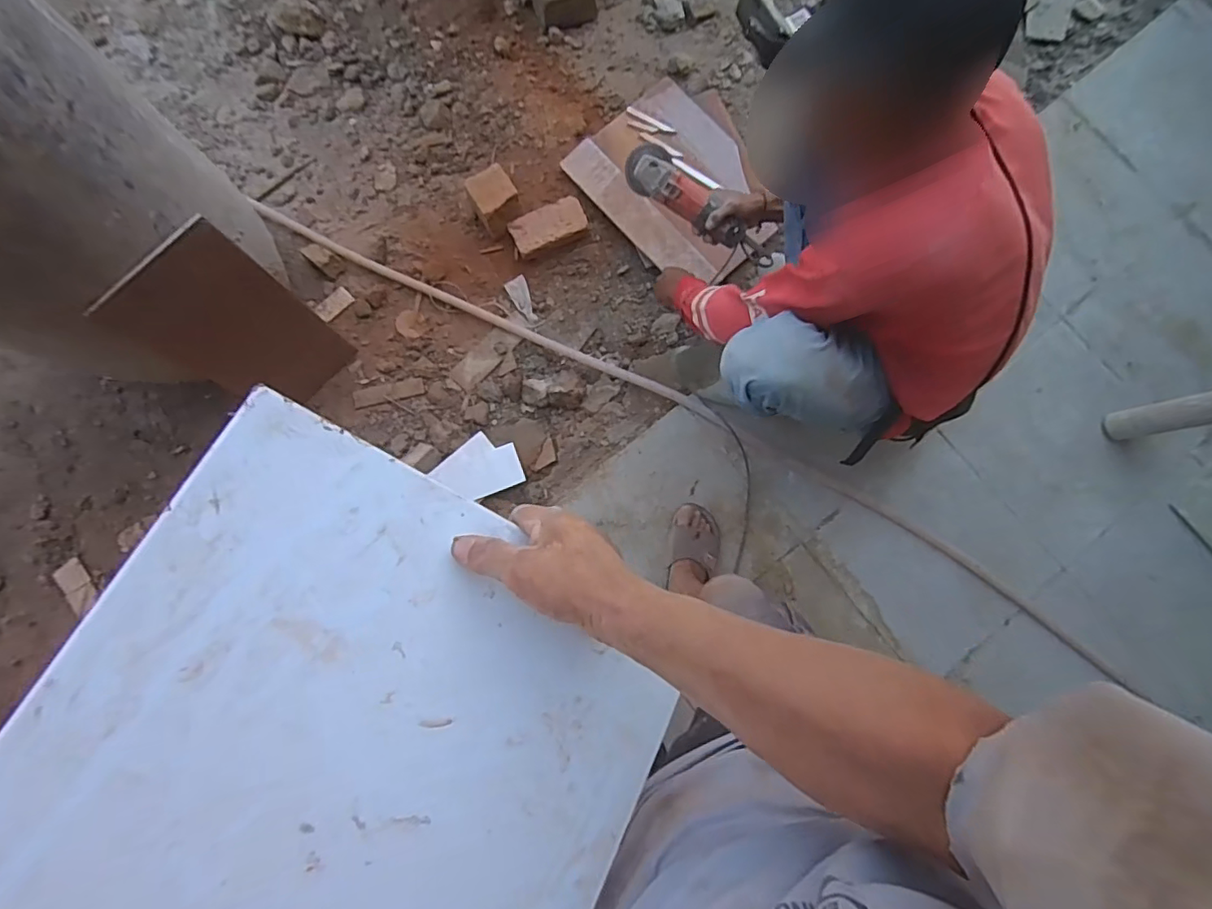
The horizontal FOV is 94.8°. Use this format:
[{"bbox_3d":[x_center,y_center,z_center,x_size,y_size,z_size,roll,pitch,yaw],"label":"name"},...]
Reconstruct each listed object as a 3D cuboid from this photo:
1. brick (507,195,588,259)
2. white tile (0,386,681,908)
[{"bbox_3d":[-0.141,-0.563,1.378,0.184,0.044,0.103,-27,84,-5],"label":"brick"},{"bbox_3d":[-0.153,0.218,0.347,0.361,0.010,0.388,31,74,-18],"label":"white tile"}]

